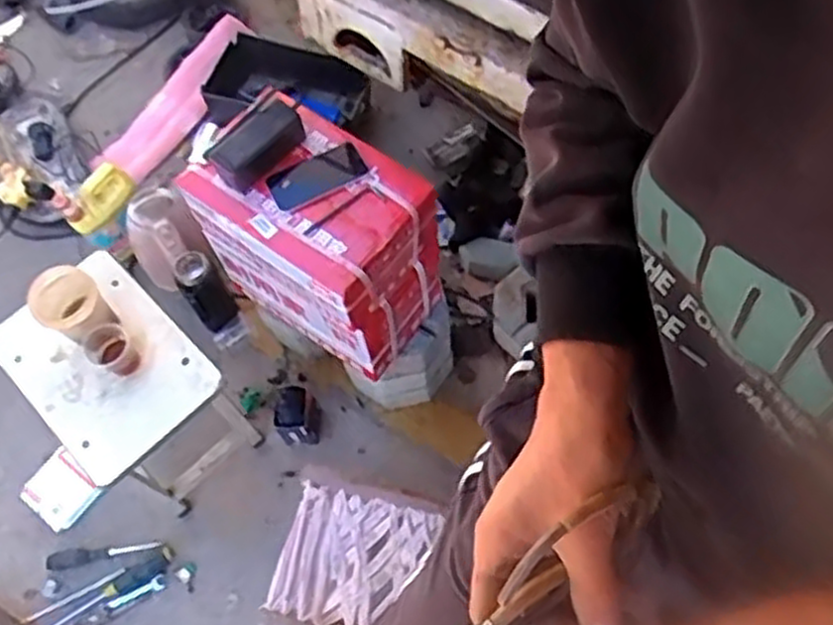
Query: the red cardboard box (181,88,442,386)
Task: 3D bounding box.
[{"bbox_3d":[-0.138,-0.110,1.201,0.318,0.295,0.220,33,70,16],"label":"red cardboard box"}]

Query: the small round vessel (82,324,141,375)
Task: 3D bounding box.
[{"bbox_3d":[-0.449,0.056,1.154,0.059,0.063,0.061,-1,65,1],"label":"small round vessel"}]

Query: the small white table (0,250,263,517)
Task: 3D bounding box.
[{"bbox_3d":[-0.457,0.119,1.305,0.262,0.342,0.331,-41,70,-16],"label":"small white table"}]

